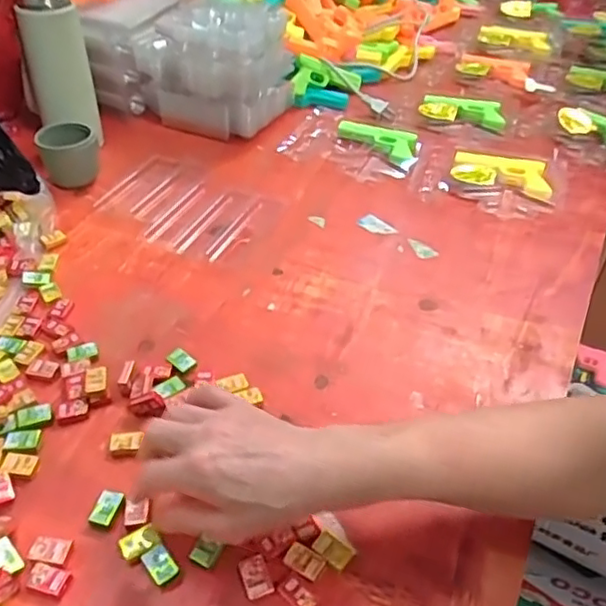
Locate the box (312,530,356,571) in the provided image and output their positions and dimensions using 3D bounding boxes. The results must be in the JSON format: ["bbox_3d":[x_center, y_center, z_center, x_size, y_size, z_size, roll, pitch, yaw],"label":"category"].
[{"bbox_3d":[0.020,0.168,0.417,0.027,0.005,0.016,27,50,25],"label":"box"}]

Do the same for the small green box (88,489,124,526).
[{"bbox_3d":[-0.140,0.146,0.439,0.016,0.006,0.025,13,45,13],"label":"small green box"}]

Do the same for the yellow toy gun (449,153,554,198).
[{"bbox_3d":[0.244,-0.163,0.755,0.115,0.018,0.072,12,45,12],"label":"yellow toy gun"}]

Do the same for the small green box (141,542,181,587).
[{"bbox_3d":[-0.095,0.175,0.410,0.017,0.006,0.026,-31,52,-28],"label":"small green box"}]

